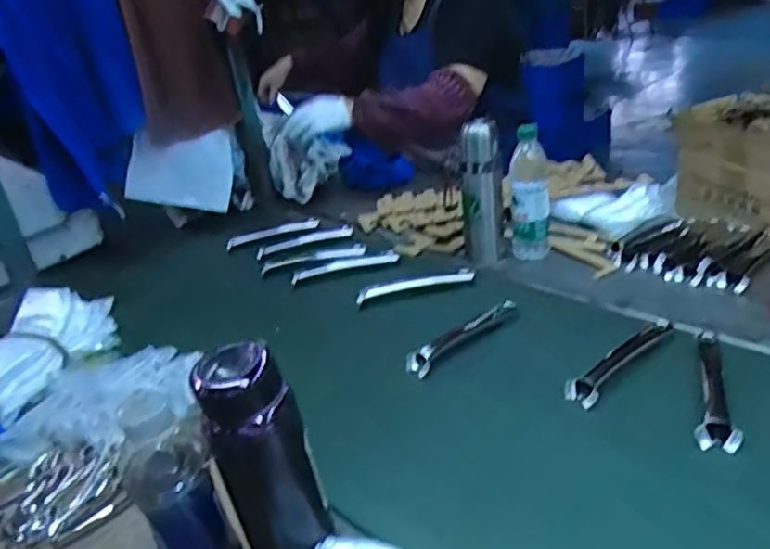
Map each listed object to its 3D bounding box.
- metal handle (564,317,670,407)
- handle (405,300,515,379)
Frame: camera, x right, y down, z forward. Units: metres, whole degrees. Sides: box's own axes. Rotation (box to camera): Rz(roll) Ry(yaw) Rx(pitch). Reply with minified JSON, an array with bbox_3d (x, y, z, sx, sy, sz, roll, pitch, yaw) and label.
[{"bbox_3d":[0.297,0.106,0.805,0.207,0.023,0.039,-26,34,-35],"label":"metal handle"},{"bbox_3d":[0.108,0.081,0.899,0.205,0.019,0.043,-26,34,-34],"label":"handle"}]

